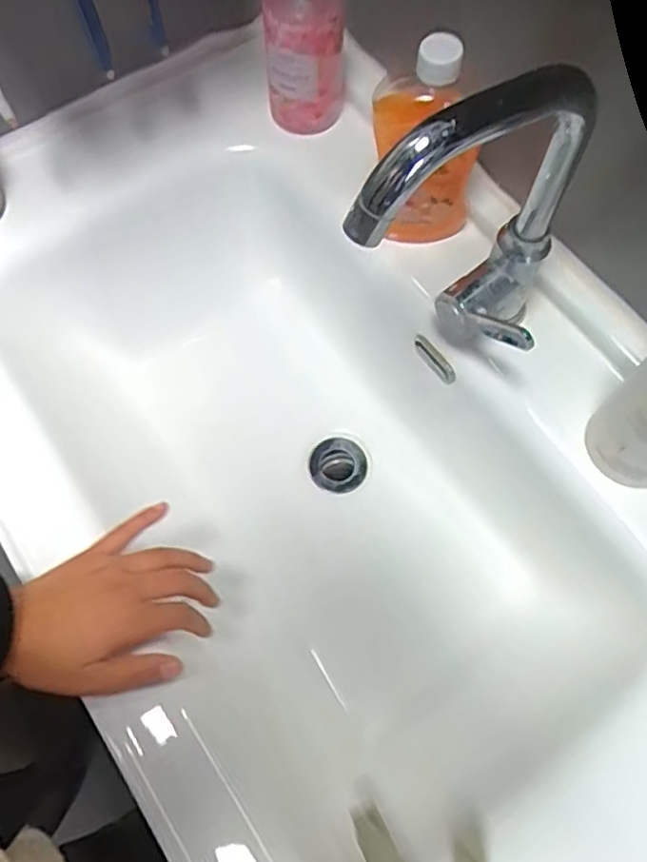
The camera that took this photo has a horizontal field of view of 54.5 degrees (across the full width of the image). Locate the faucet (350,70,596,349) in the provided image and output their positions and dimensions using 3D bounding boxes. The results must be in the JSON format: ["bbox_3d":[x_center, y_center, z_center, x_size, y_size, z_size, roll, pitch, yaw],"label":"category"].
[{"bbox_3d":[0.096,-0.115,0.391,0.176,0.190,0.055,-33,72,-13],"label":"faucet"}]

